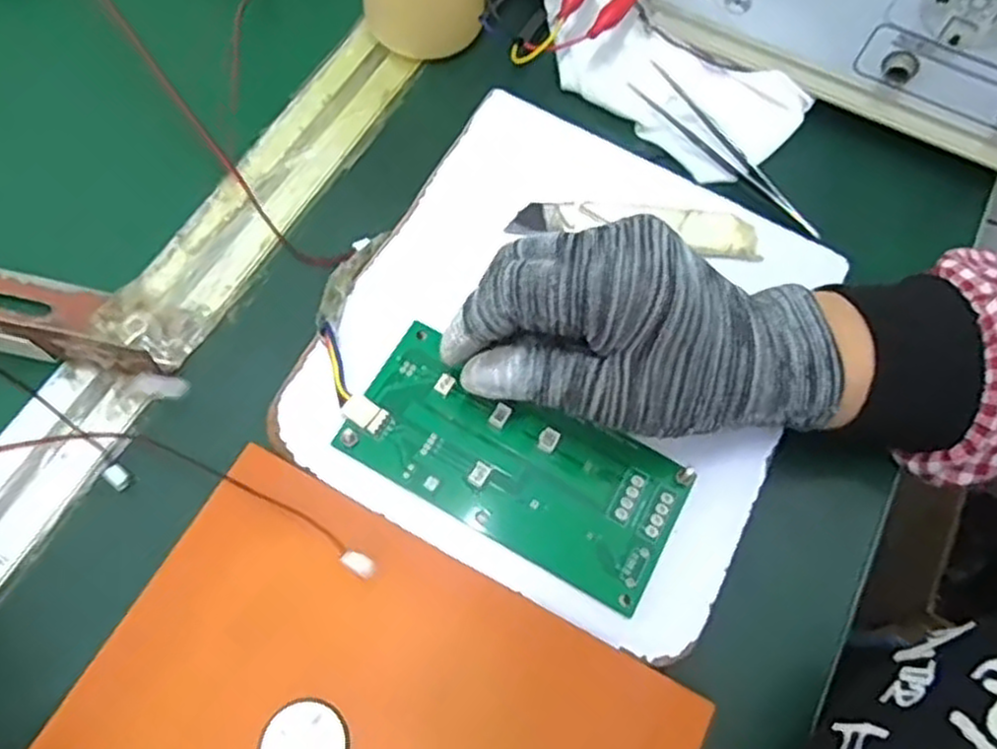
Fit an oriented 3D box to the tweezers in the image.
[{"bbox_3d":[0.116,-0.114,0.379,0.018,0.012,0.118,-42,75,-17],"label":"tweezers"}]

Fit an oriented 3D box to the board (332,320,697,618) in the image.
[{"bbox_3d":[0.007,0.035,0.304,0.134,0.008,0.063,26,67,5],"label":"board"}]

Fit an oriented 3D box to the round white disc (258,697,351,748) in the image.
[{"bbox_3d":[-0.066,0.126,0.256,0.029,0.004,0.029,1,67,-3],"label":"round white disc"}]

